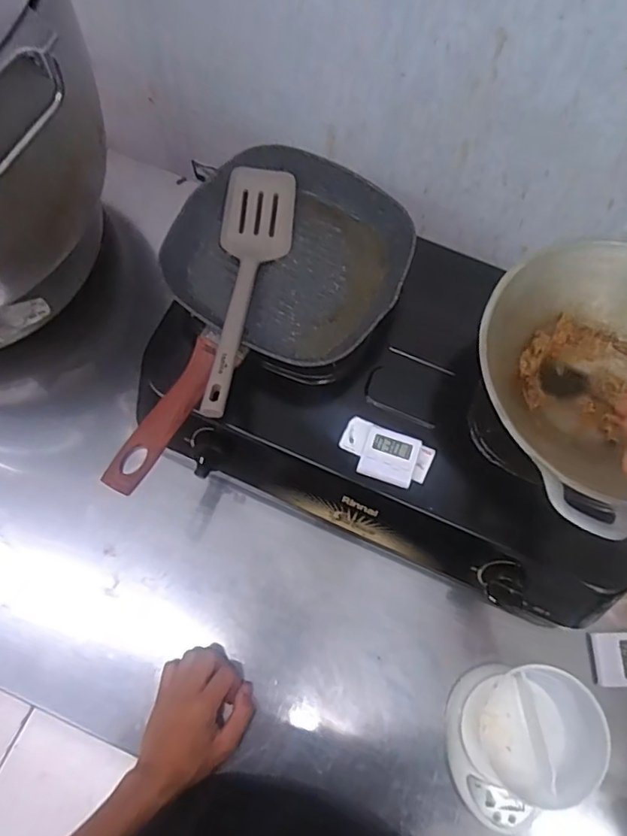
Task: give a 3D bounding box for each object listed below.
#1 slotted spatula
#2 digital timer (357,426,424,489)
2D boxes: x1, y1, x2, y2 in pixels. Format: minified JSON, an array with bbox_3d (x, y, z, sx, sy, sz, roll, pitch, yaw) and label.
[{"bbox_3d":[-0.076,-0.135,0.583,0.076,0.073,0.303,8,71,0],"label":"slotted spatula"},{"bbox_3d":[0.081,0.040,0.595,0.057,0.016,0.054,20,72,4],"label":"digital timer"}]

